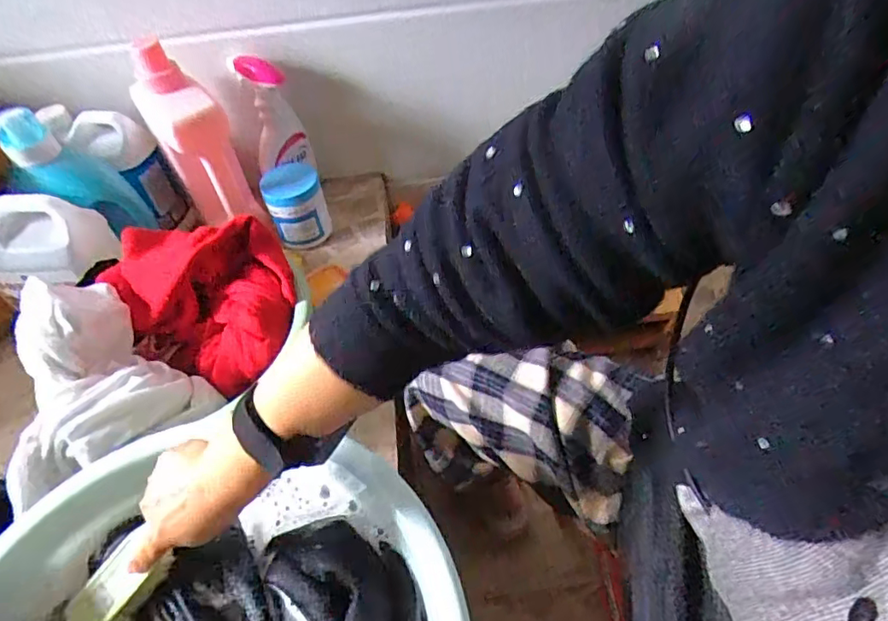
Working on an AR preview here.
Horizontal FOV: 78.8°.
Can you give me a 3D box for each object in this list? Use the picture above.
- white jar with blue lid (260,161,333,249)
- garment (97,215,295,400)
[{"bbox_3d":[-0.231,-0.167,0.853,0.089,0.114,0.074,-19,51,-14],"label":"white jar with blue lid"},{"bbox_3d":[-0.284,-0.019,0.660,0.189,0.120,0.232,-35,56,-24],"label":"garment"}]

